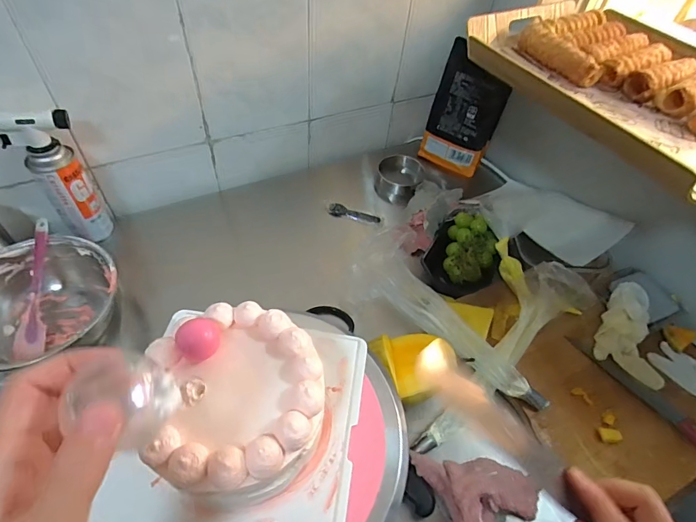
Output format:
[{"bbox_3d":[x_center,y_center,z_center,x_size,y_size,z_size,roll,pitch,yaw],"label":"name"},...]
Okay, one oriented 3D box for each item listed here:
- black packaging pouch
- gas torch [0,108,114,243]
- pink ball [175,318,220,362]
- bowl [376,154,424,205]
[{"bbox_3d":[0.240,-0.299,0.848,0.138,0.240,0.042,22,52,13],"label":"black packaging pouch"},{"bbox_3d":[-0.489,-0.129,0.638,0.155,0.231,0.070,-1,51,-6],"label":"gas torch"},{"bbox_3d":[-0.126,0.070,0.348,0.033,0.030,0.032,3,51,-3],"label":"pink ball"},{"bbox_3d":[0.110,-0.170,0.896,0.099,0.075,0.081,14,51,6],"label":"bowl"}]

